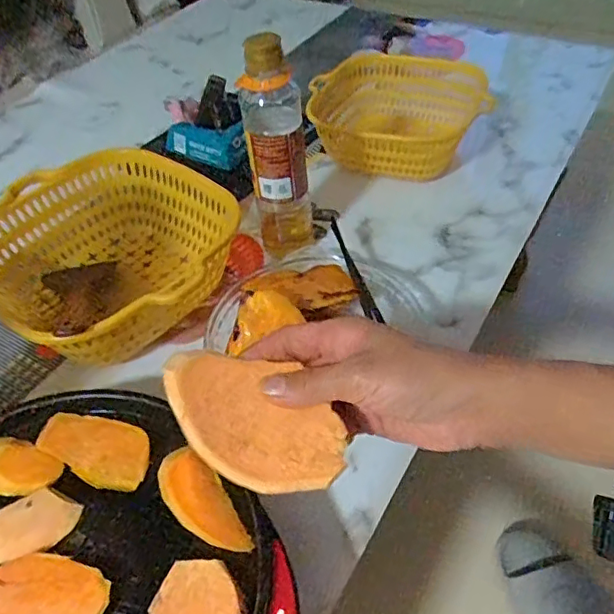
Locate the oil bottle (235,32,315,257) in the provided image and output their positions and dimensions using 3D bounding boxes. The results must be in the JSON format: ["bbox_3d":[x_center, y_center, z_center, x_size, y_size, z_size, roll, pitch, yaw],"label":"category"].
[{"bbox_3d":[-0.029,-0.143,0.548,0.055,0.214,0.052,0,47,5],"label":"oil bottle"}]

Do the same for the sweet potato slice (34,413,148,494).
[{"bbox_3d":[-0.154,0.102,0.417,0.087,0.006,0.048,11,49,15],"label":"sweet potato slice"}]

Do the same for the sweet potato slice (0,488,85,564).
[{"bbox_3d":[-0.186,0.146,0.376,0.069,0.006,0.039,-28,51,-20],"label":"sweet potato slice"}]

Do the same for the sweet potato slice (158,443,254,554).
[{"bbox_3d":[-0.071,0.128,0.375,0.034,0.010,0.084,-29,51,-20],"label":"sweet potato slice"}]

